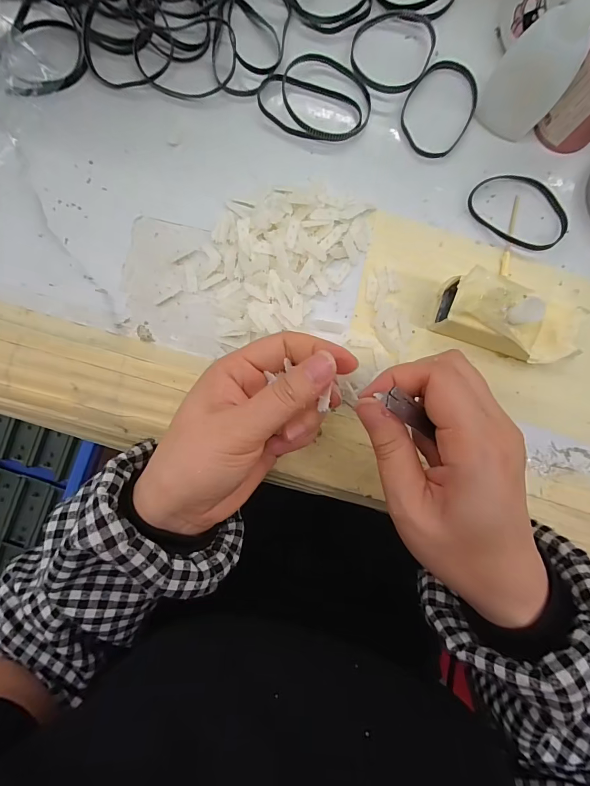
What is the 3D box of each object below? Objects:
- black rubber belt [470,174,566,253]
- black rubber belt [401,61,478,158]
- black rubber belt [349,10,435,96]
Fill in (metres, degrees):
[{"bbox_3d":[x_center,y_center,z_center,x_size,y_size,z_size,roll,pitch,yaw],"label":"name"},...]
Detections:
[{"bbox_3d":[0.160,-0.130,0.257,0.071,0.008,0.048,36,89,0],"label":"black rubber belt"},{"bbox_3d":[0.102,-0.201,0.258,0.049,0.006,0.068,28,89,-1],"label":"black rubber belt"},{"bbox_3d":[0.068,-0.239,0.255,0.057,0.004,0.057,8,89,-1],"label":"black rubber belt"}]

